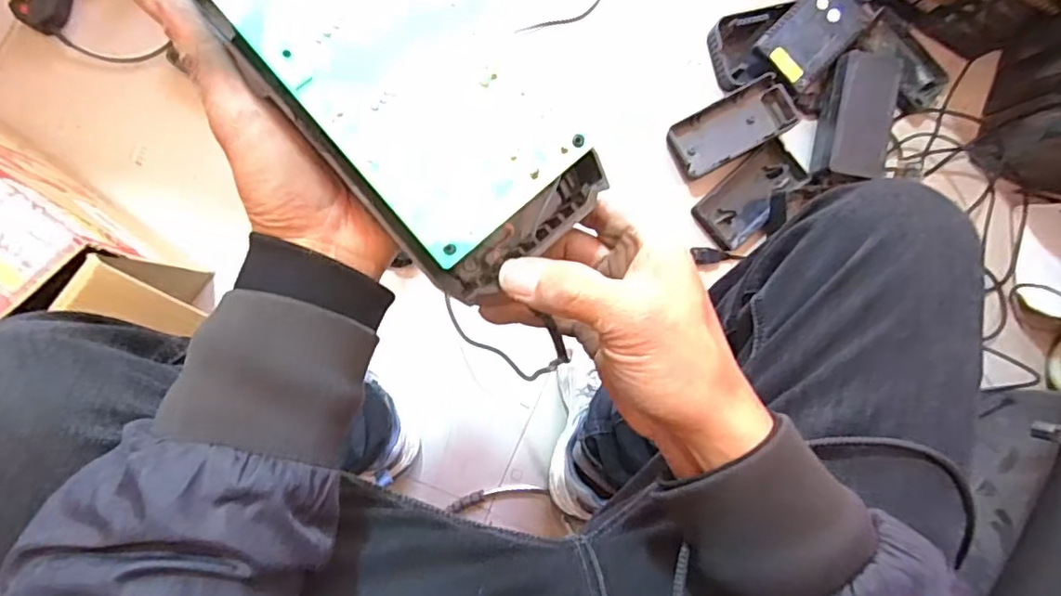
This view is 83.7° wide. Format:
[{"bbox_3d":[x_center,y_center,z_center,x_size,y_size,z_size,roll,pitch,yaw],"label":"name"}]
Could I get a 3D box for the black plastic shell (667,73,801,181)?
[{"bbox_3d":[0.281,-0.239,0.837,0.168,0.024,0.085,-31,83,0],"label":"black plastic shell"}]

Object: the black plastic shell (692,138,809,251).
[{"bbox_3d":[0.319,-0.154,0.845,0.172,0.018,0.082,-43,95,-7],"label":"black plastic shell"}]

